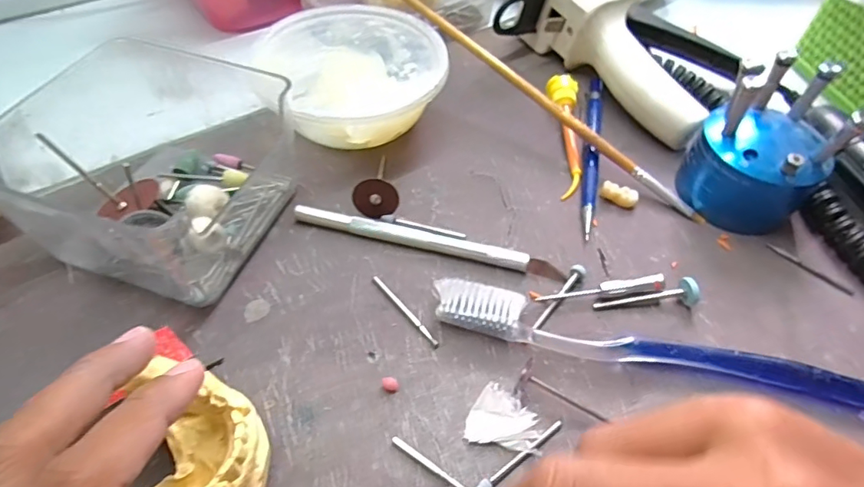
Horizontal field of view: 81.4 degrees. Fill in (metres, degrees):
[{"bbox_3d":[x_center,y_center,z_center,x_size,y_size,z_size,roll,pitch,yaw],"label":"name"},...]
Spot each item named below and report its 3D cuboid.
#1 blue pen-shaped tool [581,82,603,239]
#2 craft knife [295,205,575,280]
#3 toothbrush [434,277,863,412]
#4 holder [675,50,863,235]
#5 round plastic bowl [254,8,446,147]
[{"bbox_3d":[0.091,-0.054,0.284,0.008,0.006,0.125,12,53,6],"label":"blue pen-shaped tool"},{"bbox_3d":[-0.003,-0.001,0.241,0.130,0.009,0.008,12,53,6],"label":"craft knife"},{"bbox_3d":[0.093,0.044,0.209,0.186,0.014,0.019,12,53,6],"label":"toothbrush"},{"bbox_3d":[0.164,-0.048,0.247,0.059,0.061,0.060,32,57,20],"label":"holder"},{"bbox_3d":[-0.040,-0.093,0.290,0.085,0.043,0.106,-37,62,-27],"label":"round plastic bowl"}]

